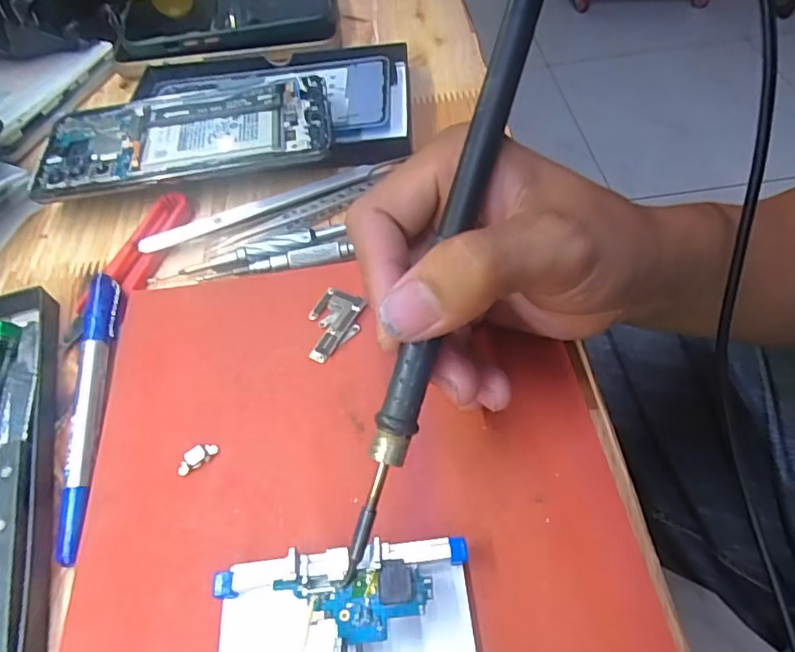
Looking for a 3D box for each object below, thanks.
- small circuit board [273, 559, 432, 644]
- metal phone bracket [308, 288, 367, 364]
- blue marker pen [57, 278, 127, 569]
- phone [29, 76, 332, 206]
[{"bbox_3d":[-0.012,0.086,0.166,0.045,0.007,0.021,-11,60,-1],"label":"small circuit board"},{"bbox_3d":[-0.030,-0.001,0.243,0.024,0.004,0.036,21,60,18],"label":"metal phone bracket"},{"bbox_3d":[-0.130,0.030,0.226,0.012,0.010,0.127,-9,55,-1],"label":"blue marker pen"},{"bbox_3d":[-0.119,-0.110,0.305,0.159,0.007,0.075,-10,57,-2],"label":"phone"}]

